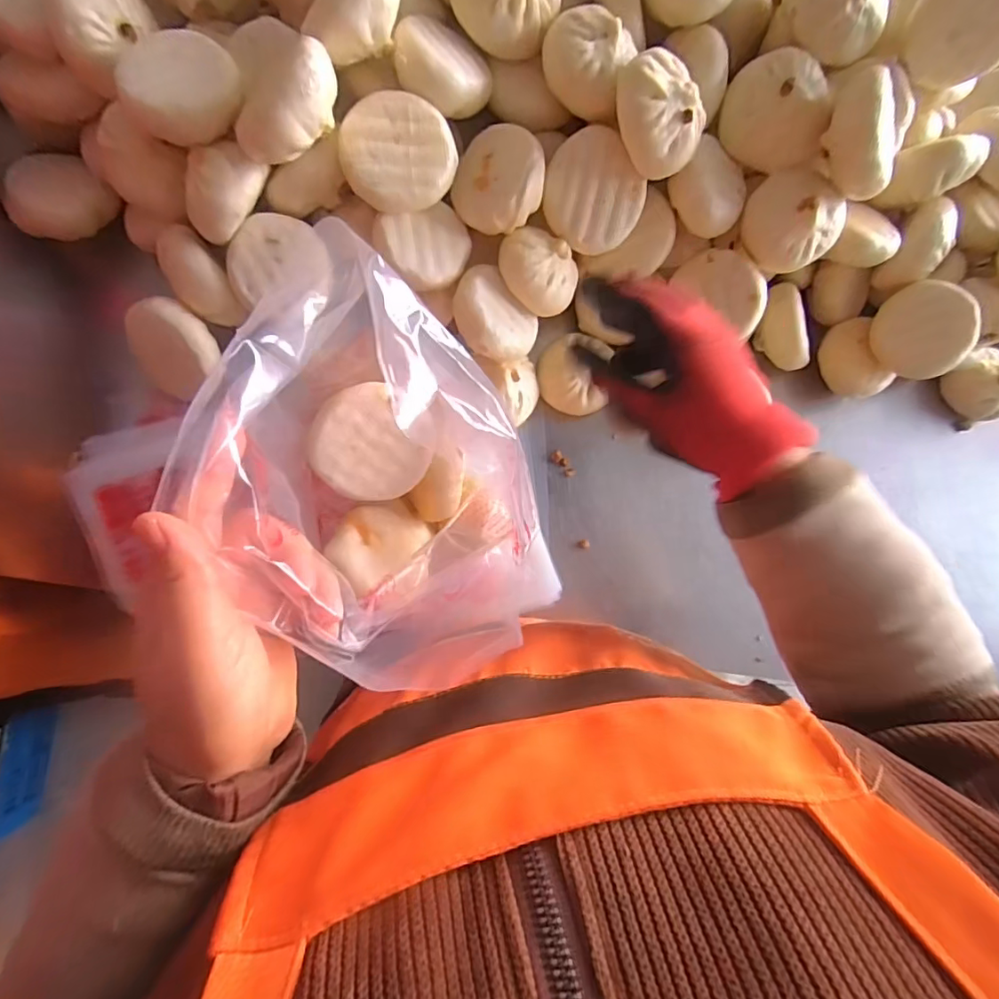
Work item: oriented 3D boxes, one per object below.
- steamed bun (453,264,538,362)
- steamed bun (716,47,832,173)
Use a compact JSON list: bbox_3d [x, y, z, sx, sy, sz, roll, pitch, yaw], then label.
[{"bbox_3d":[-0.005,-0.147,0.424,0.074,0.037,0.057,42,82,-2],"label":"steamed bun"},{"bbox_3d":[0.203,-0.288,0.396,0.065,0.048,0.065,6,84,-7],"label":"steamed bun"}]

